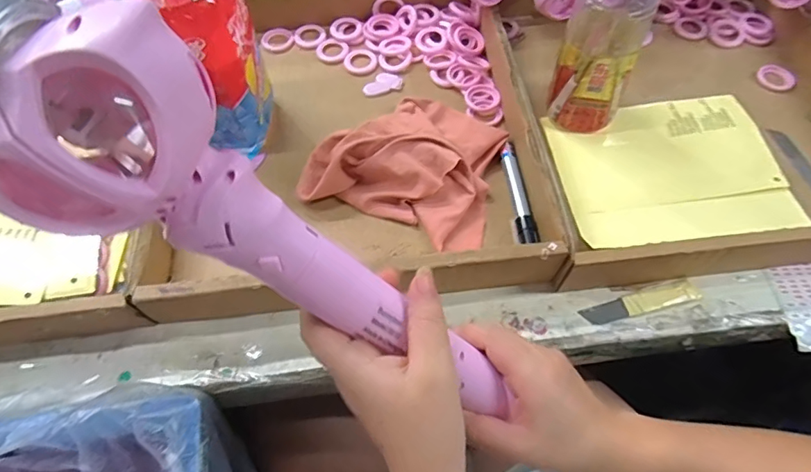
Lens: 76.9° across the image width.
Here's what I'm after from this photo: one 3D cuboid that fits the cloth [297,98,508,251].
[{"bbox_3d":[0.007,-0.077,0.492,0.174,0.041,0.161,18,64,10],"label":"cloth"}]

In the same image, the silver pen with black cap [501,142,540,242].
[{"bbox_3d":[0.104,-0.042,0.477,0.016,0.016,0.108,-6,62,-2],"label":"silver pen with black cap"}]

